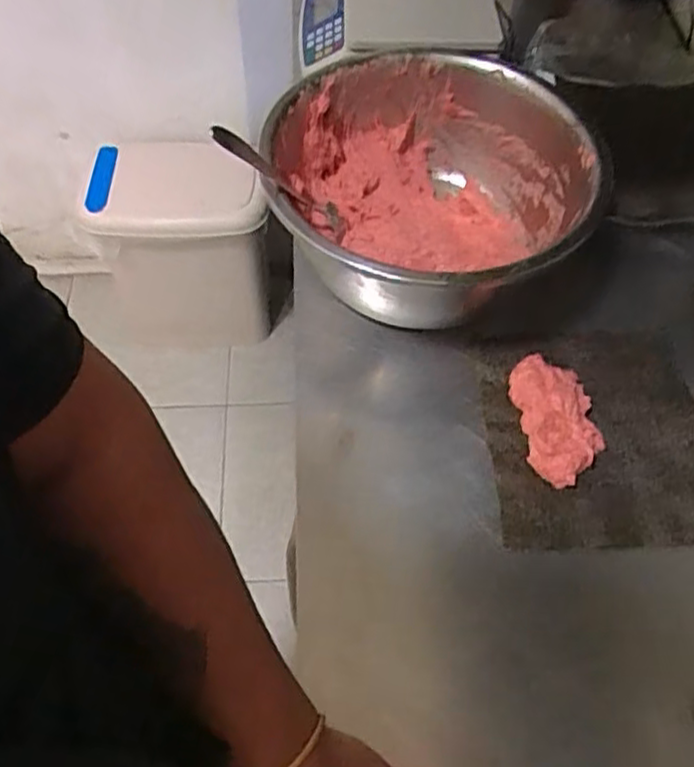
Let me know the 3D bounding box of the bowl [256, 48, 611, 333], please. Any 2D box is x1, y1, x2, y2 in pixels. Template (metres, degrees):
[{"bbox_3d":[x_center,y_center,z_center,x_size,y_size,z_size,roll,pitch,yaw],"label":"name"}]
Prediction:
[{"bbox_3d":[0.066,-0.167,0.634,0.271,0.137,0.283,1,57,-1],"label":"bowl"}]

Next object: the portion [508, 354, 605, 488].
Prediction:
[{"bbox_3d":[0.173,0.028,0.565,0.063,0.033,0.112,-5,58,-5],"label":"portion"}]

